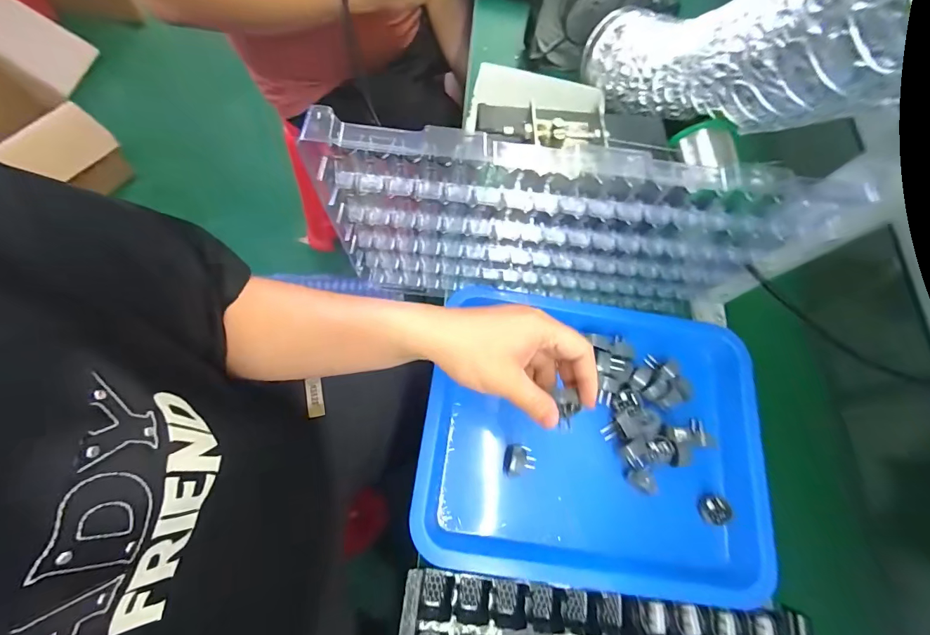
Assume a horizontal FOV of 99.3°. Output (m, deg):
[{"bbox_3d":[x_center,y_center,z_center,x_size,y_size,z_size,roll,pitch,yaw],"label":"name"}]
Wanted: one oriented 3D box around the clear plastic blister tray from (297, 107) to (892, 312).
[{"bbox_3d":[0.074,-0.063,0.336,0.355,0.219,0.026,7,69,-5],"label":"clear plastic blister tray"}]

